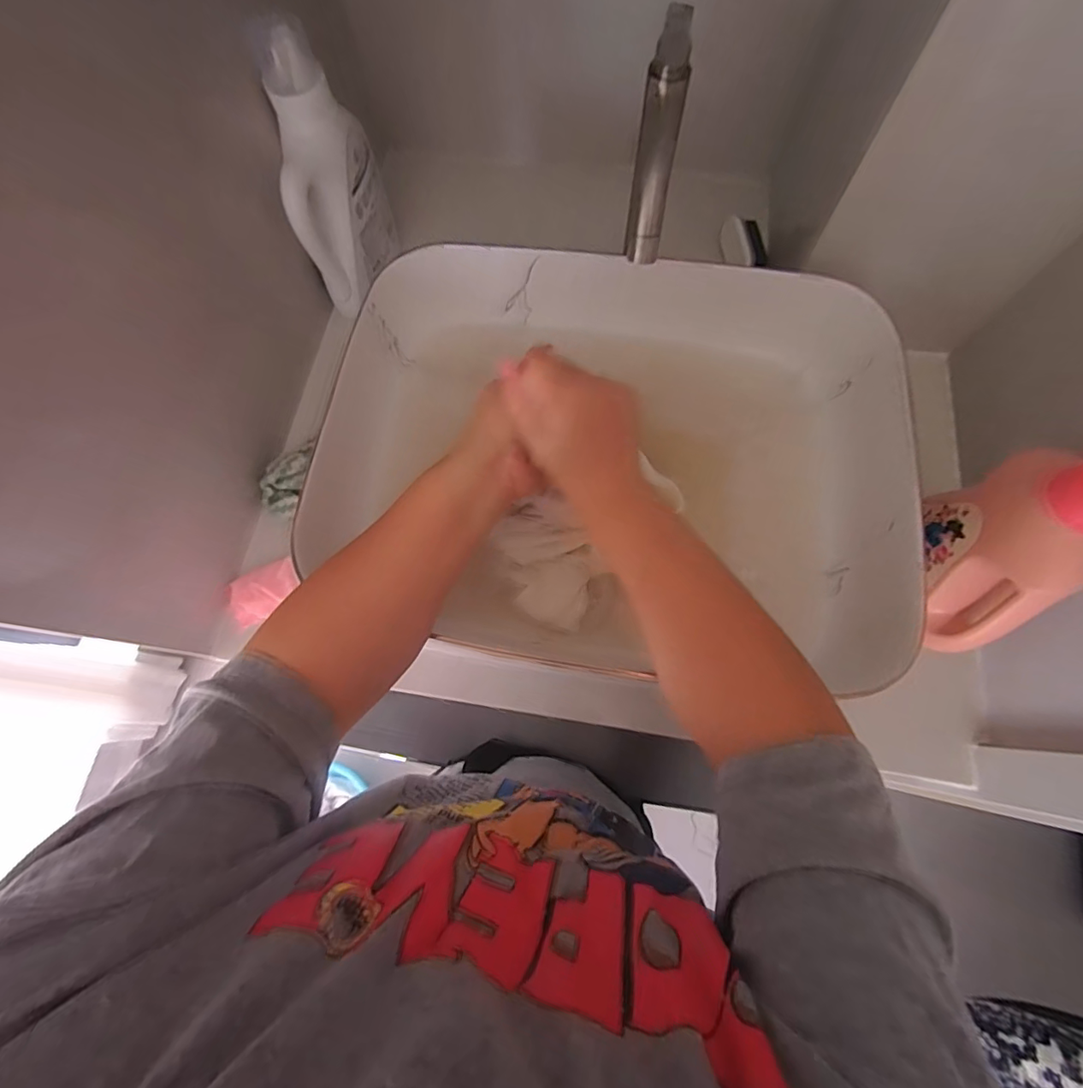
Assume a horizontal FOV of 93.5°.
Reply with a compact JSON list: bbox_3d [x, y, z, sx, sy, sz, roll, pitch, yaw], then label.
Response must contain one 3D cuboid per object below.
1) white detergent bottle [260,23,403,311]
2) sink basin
[{"bbox_3d":[-0.217,-0.377,0.535,0.068,0.211,0.118,-2,72,1],"label":"white detergent bottle"},{"bbox_3d":[0.063,-0.088,0.486,0.494,0.113,0.383,9,72,5],"label":"sink basin"}]

